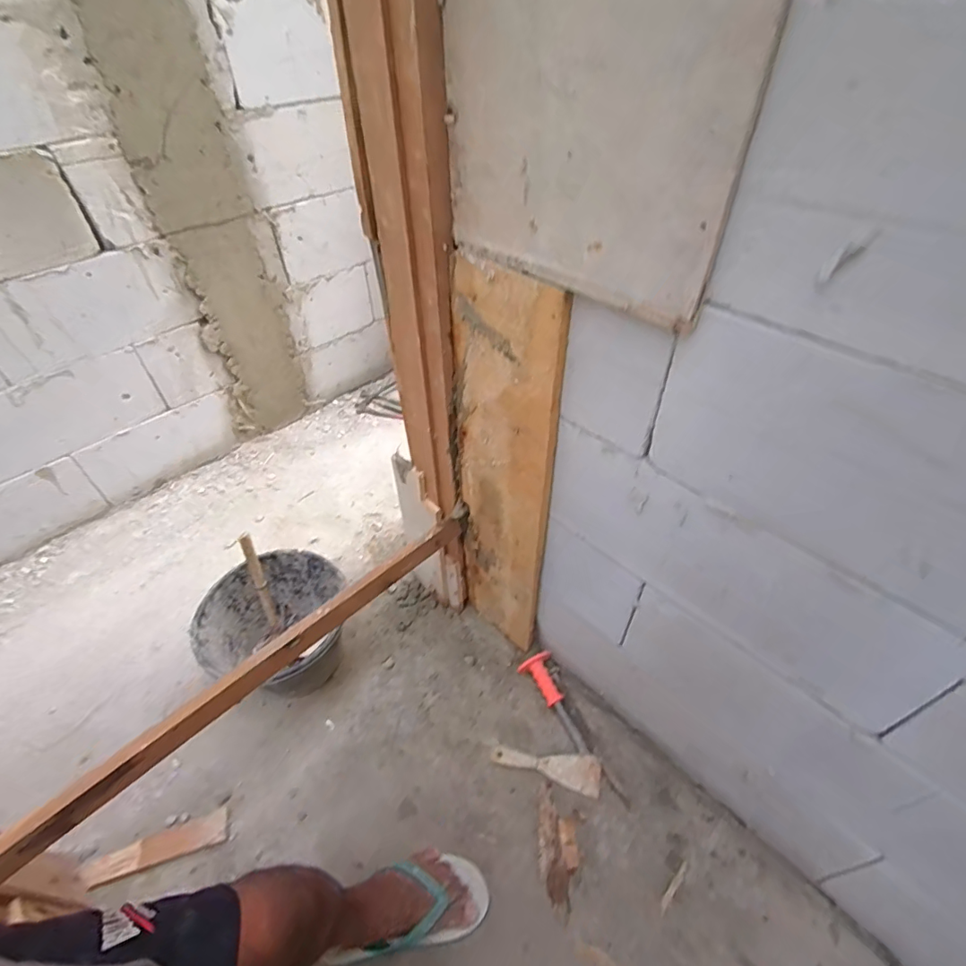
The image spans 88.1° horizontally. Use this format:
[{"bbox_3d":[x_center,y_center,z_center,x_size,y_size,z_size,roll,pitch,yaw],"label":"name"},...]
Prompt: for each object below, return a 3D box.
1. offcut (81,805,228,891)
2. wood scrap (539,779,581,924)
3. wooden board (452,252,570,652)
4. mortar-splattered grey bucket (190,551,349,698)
[{"bbox_3d":[-0.556,0.624,0.854,0.221,0.008,0.052,-15,48,-13],"label":"offcut"},{"bbox_3d":[0.130,0.616,0.853,0.064,0.026,0.181,2,46,3],"label":"wood scrap"},{"bbox_3d":[0.035,0.044,0.852,0.176,0.797,0.024,30,52,26],"label":"wooden board"},{"bbox_3d":[-0.398,0.297,1.041,0.276,0.200,0.263,-1,46,1],"label":"mortar-splattered grey bucket"}]

